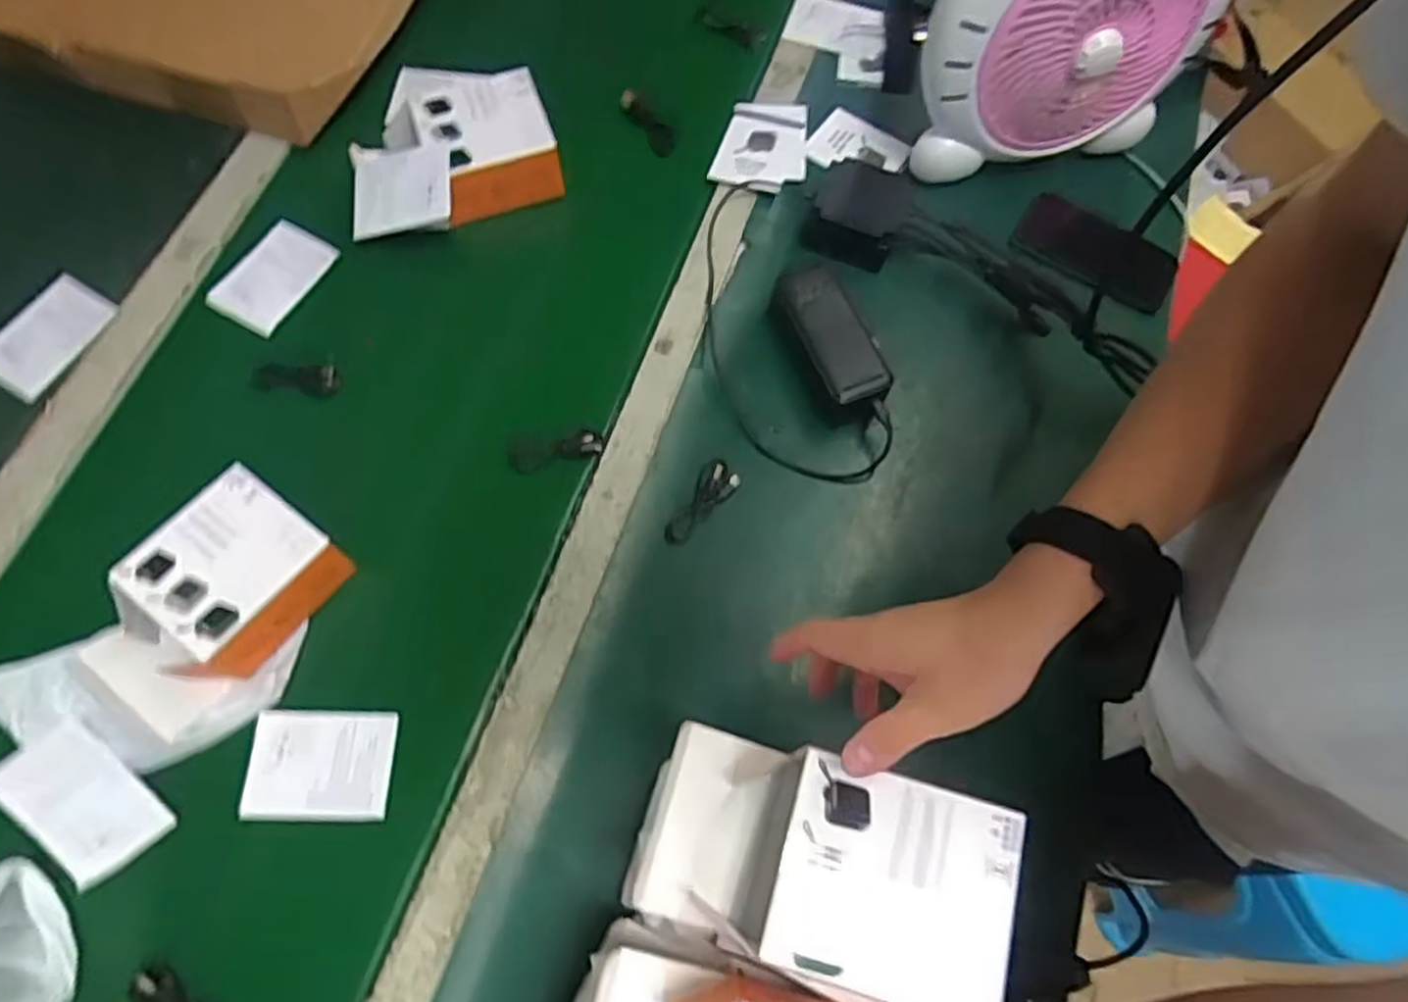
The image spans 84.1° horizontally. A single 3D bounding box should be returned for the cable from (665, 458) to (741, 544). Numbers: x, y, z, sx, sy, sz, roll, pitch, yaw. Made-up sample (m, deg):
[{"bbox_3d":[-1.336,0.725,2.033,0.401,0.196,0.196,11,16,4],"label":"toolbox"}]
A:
[{"bbox_3d":[-0.001,0.002,0.631,0.030,0.007,0.081,34,72,10],"label":"cable"}]

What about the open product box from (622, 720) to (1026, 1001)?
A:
[{"bbox_3d":[0.056,0.184,0.397,0.175,0.067,0.099,16,70,4],"label":"open product box"}]

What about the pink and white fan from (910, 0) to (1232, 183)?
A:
[{"bbox_3d":[0.307,-0.395,0.653,0.252,0.257,0.090,-15,71,-8],"label":"pink and white fan"}]

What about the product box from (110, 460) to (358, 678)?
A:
[{"bbox_3d":[-0.347,0.058,0.572,0.098,0.069,0.132,35,72,10],"label":"product box"}]

